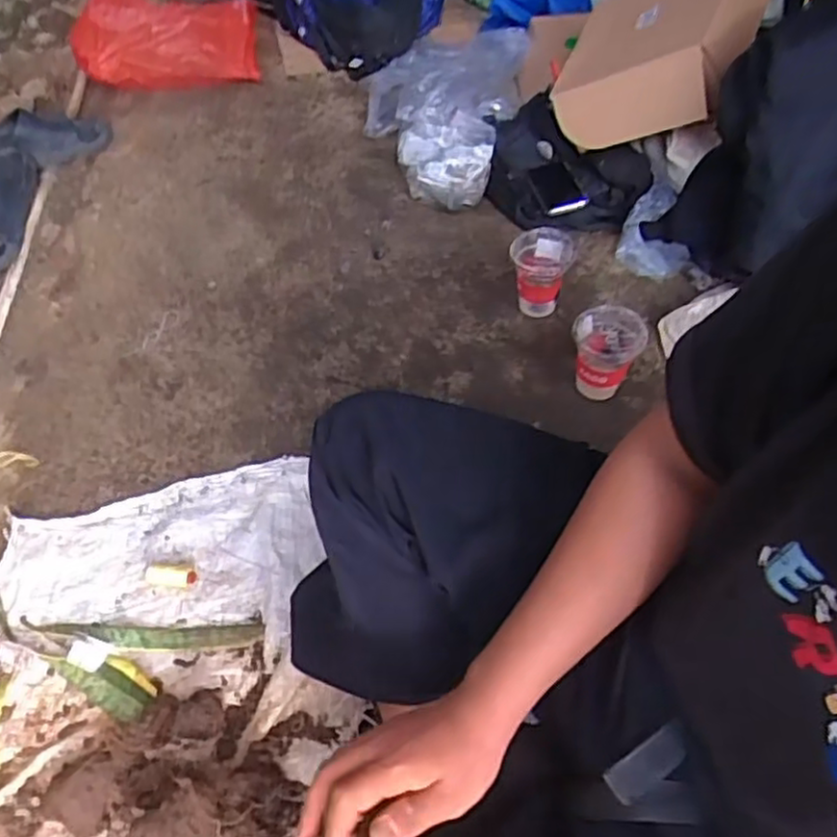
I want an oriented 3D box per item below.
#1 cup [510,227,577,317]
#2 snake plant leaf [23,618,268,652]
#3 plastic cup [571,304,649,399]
[{"bbox_3d":[0.186,-0.218,1.074,0.093,0.110,0.084,8,53,10],"label":"cup"},{"bbox_3d":[-0.322,0.247,0.805,0.284,0.014,0.035,0,52,4],"label":"snake plant leaf"},{"bbox_3d":[0.254,-0.081,0.962,0.090,0.122,0.090,-2,52,2],"label":"plastic cup"}]

